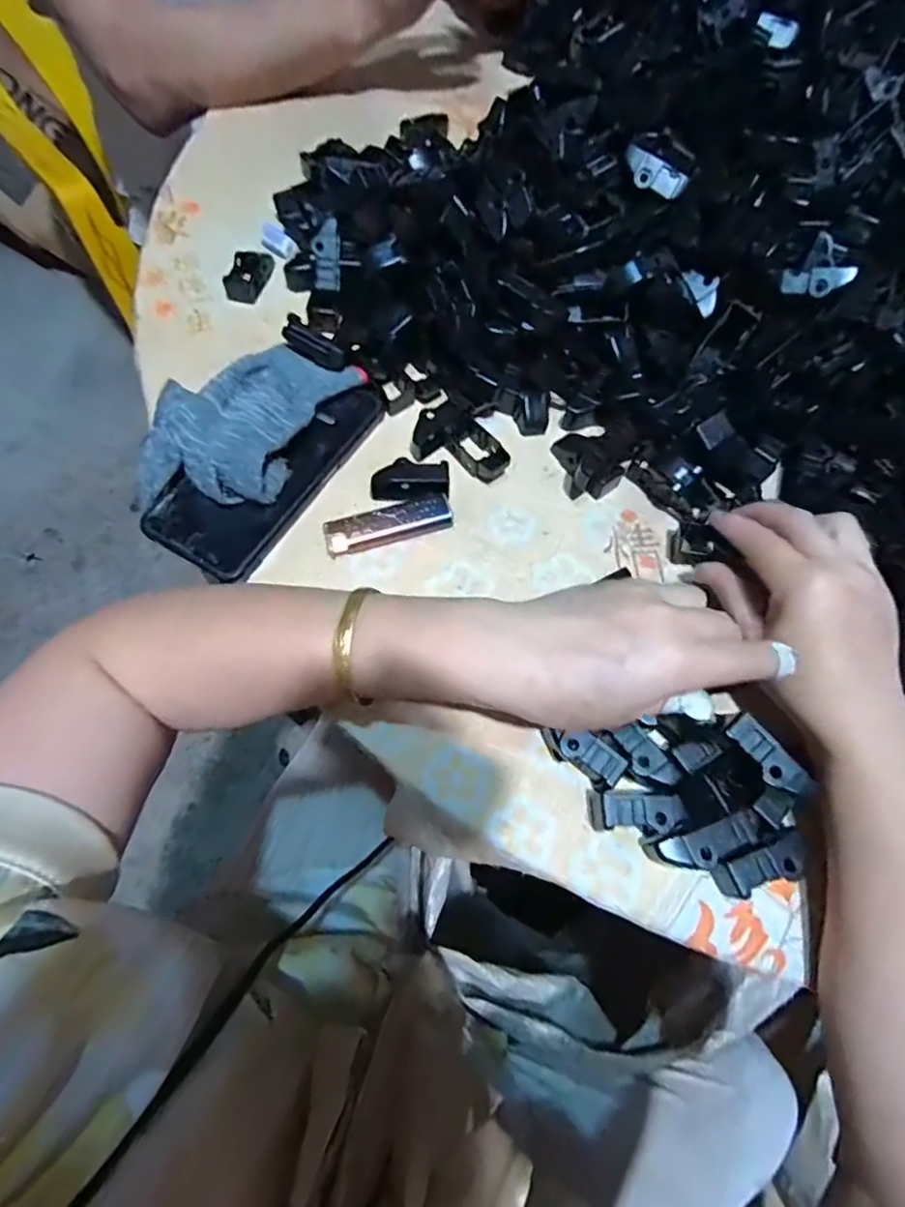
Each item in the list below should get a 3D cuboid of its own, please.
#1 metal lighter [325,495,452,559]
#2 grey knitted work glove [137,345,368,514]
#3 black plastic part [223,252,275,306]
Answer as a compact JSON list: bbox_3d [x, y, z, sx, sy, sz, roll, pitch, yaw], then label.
[{"bbox_3d":[-0.040,-0.049,0.358,0.079,0.006,0.023,-16,85,-8],"label":"metal lighter"},{"bbox_3d":[-0.131,-0.117,0.357,0.084,0.031,0.134,24,68,10],"label":"grey knitted work glove"},{"bbox_3d":[-0.156,-0.254,0.443,0.024,0.016,0.048,18,67,8],"label":"black plastic part"}]

